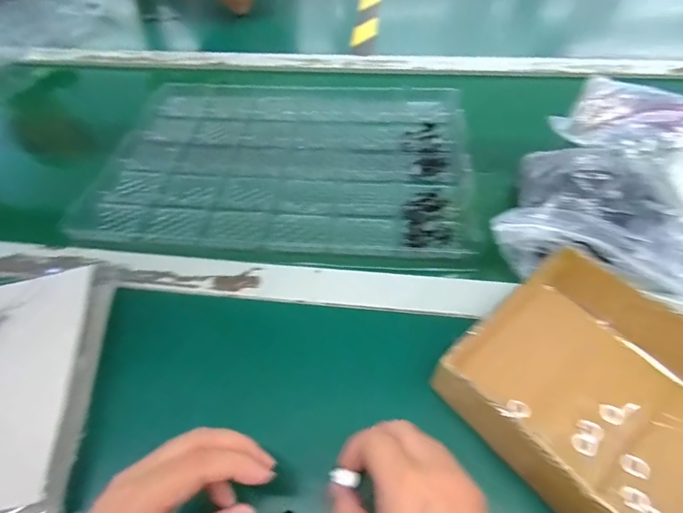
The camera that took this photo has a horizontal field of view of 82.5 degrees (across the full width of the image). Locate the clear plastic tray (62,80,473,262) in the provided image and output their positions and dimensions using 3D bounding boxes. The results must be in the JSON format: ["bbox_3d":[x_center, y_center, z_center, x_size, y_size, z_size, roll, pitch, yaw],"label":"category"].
[{"bbox_3d":[-0.071,-0.144,0.513,0.435,0.025,0.351,1,51,5],"label":"clear plastic tray"}]

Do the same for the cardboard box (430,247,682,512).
[{"bbox_3d":[0.188,0.105,0.266,0.158,0.056,0.206,-34,56,-21],"label":"cardboard box"}]

